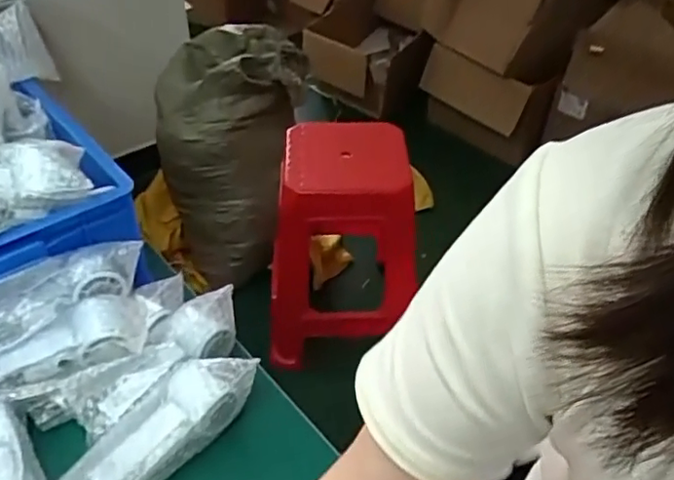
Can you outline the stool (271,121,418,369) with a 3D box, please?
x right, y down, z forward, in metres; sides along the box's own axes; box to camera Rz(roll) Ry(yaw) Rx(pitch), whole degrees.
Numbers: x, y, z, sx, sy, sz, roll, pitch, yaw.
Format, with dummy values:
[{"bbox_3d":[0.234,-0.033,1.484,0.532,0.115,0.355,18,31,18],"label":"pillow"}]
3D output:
[{"bbox_3d":[0.007,0.014,1.553,0.343,0.562,0.294,2,40,1],"label":"stool"}]

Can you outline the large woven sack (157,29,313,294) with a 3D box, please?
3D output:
[{"bbox_3d":[-0.319,-0.247,1.824,0.343,0.759,0.336,11,19,11],"label":"large woven sack"}]

